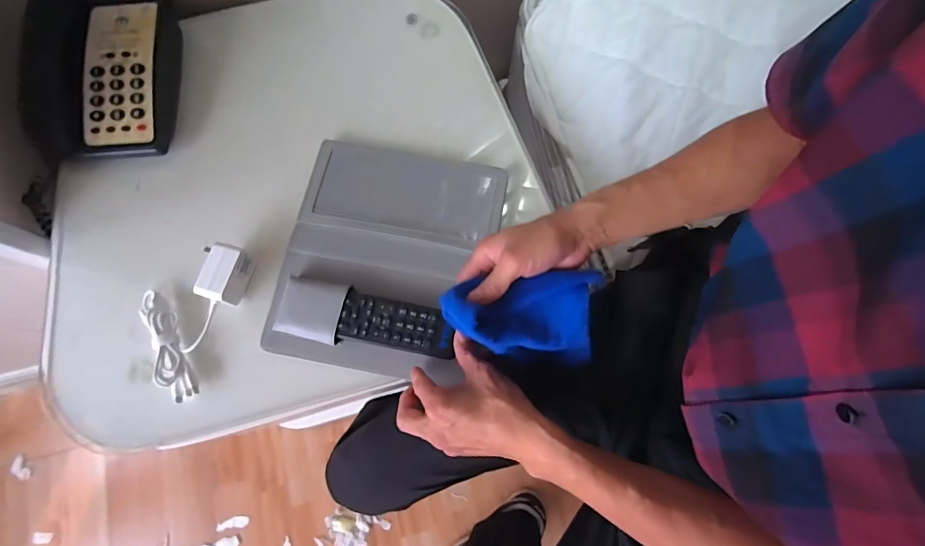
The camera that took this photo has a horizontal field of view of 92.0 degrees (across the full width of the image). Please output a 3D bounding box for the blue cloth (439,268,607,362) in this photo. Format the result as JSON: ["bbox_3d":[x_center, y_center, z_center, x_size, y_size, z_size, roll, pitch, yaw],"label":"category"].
[{"bbox_3d":[0.054,0.033,0.409,0.137,0.044,0.074,3,73,2],"label":"blue cloth"}]

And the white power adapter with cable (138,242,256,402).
[{"bbox_3d":[-0.303,0.041,0.479,0.100,0.045,0.161,19,75,5],"label":"white power adapter with cable"}]

